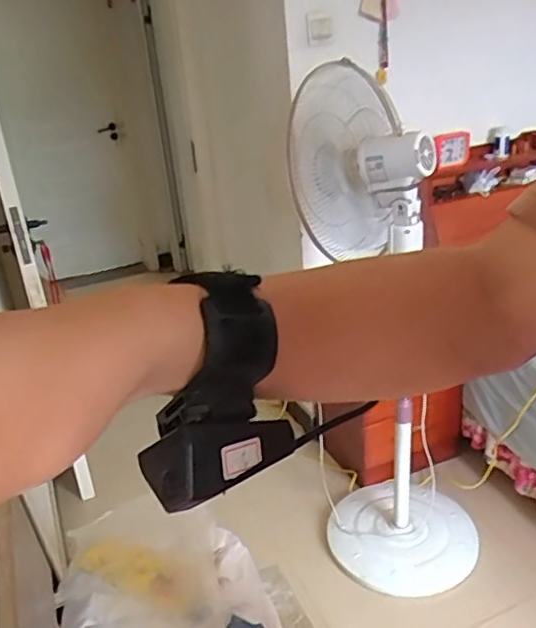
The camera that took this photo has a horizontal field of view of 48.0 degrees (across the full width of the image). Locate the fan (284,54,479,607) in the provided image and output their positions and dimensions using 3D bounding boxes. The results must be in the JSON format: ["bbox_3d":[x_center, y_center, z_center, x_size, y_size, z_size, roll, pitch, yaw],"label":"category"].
[{"bbox_3d":[0.309,0.076,1.597,0.406,1.309,0.469,-14,25,-19],"label":"fan"}]

